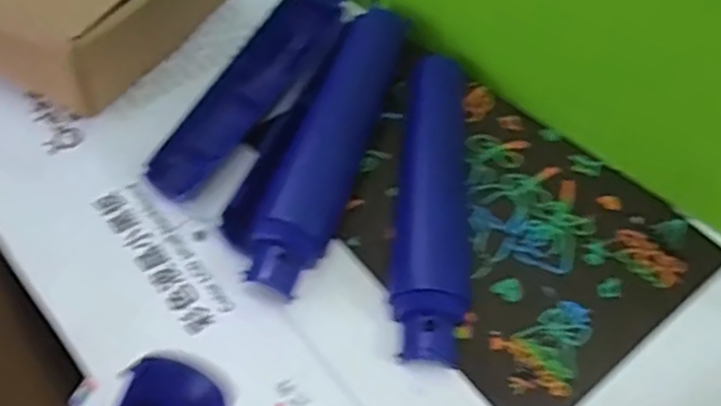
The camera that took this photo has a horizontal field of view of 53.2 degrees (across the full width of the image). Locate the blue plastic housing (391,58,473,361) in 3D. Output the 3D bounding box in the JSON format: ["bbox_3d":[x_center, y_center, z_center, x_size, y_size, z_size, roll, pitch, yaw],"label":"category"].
[{"bbox_3d":[0.038,-0.006,0.358,0.035,0.018,0.170,5,60,4],"label":"blue plastic housing"}]

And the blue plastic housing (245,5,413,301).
[{"bbox_3d":[-0.013,-0.032,0.366,0.033,0.022,0.167,17,61,10],"label":"blue plastic housing"}]

